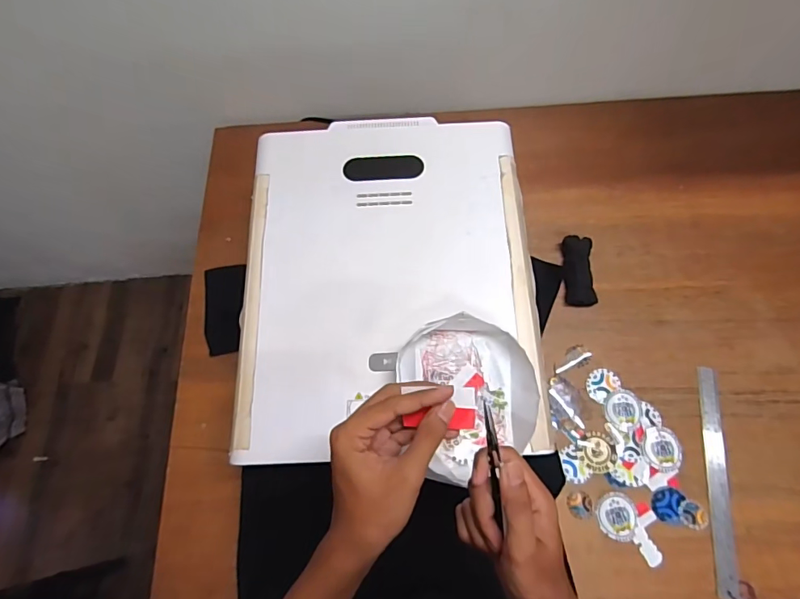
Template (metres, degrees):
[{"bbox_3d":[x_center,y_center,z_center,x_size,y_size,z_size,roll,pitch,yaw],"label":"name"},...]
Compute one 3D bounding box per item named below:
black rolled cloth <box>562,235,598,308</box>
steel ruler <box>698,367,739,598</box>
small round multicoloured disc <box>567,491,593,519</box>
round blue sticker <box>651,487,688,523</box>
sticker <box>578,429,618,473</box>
[{"bbox_3d":[0.312,-0.049,0.794,0.047,0.027,0.126,1,69,3],"label":"black rolled cloth"},{"bbox_3d":[0.472,0.260,0.676,0.032,0.008,0.314,6,69,5],"label":"steel ruler"},{"bbox_3d":[0.266,0.304,0.673,0.036,0.004,0.036,-1,69,3],"label":"small round multicoloured disc"},{"bbox_3d":[0.392,0.300,0.669,0.043,0.004,0.048,22,71,11],"label":"round blue sticker"},{"bbox_3d":[0.303,0.233,0.699,0.057,0.004,0.059,-1,69,3],"label":"sticker"}]

